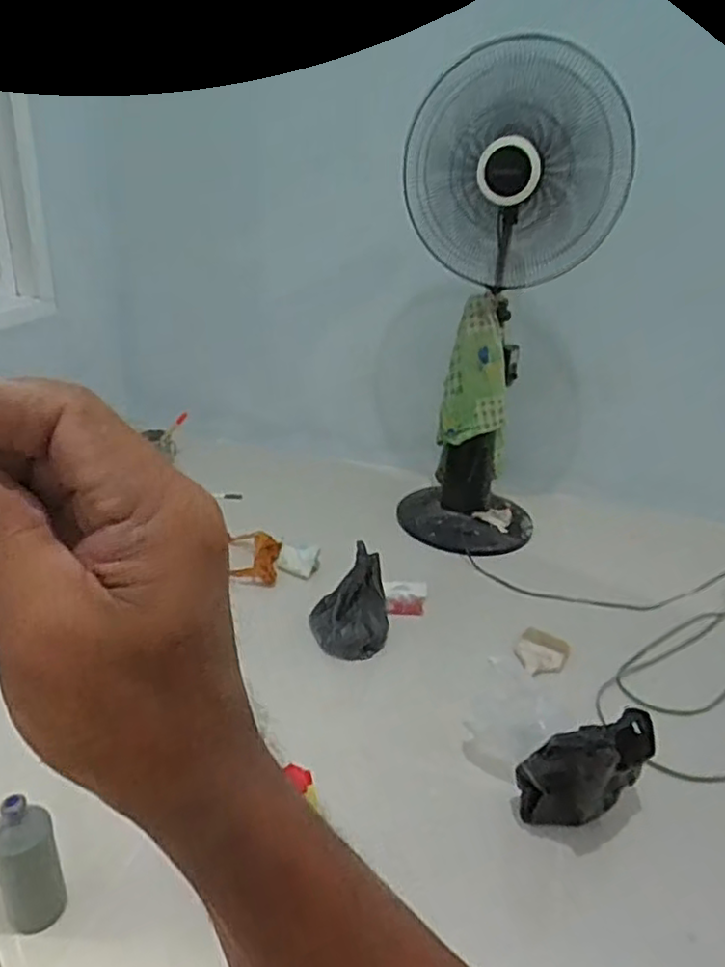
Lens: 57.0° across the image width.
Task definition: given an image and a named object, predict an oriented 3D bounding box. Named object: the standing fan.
[{"bbox_3d":[0.317,-0.370,1.638,0.464,1.129,0.335,4,26,0],"label":"standing fan"}]

